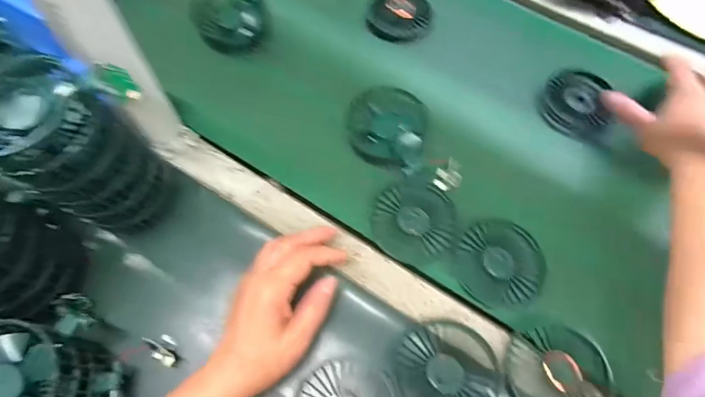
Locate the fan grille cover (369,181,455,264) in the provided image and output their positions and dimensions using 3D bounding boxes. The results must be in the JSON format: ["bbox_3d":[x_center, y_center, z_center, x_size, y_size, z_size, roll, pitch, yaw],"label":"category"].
[{"bbox_3d":[0.063,0.023,0.434,0.083,0.012,0.084,9,64,3],"label":"fan grille cover"}]

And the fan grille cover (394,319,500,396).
[{"bbox_3d":[0.080,0.147,0.361,0.083,0.022,0.081,16,64,6],"label":"fan grille cover"}]

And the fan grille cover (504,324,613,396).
[{"bbox_3d":[0.174,0.148,0.362,0.081,0.017,0.078,12,64,4],"label":"fan grille cover"}]

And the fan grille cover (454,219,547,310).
[{"bbox_3d":[0.145,0.062,0.417,0.088,0.014,0.082,-38,71,-18],"label":"fan grille cover"}]

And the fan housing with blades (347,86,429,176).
[{"bbox_3d":[0.037,-0.078,0.464,0.084,0.022,0.092,10,64,3],"label":"fan housing with blades"}]

